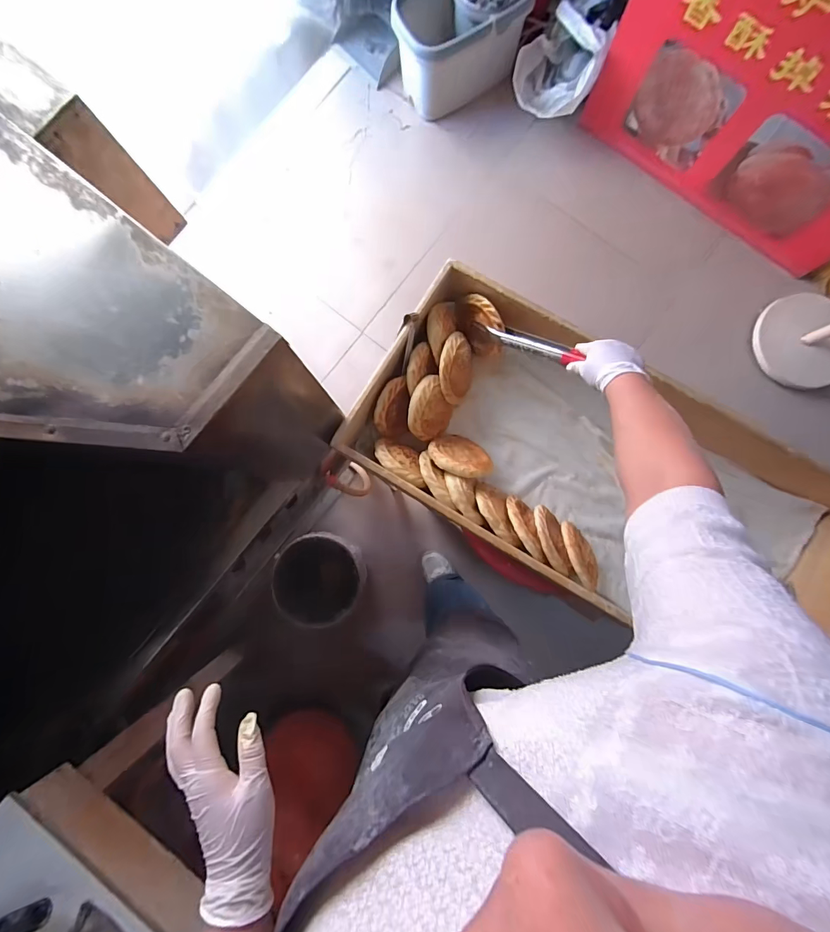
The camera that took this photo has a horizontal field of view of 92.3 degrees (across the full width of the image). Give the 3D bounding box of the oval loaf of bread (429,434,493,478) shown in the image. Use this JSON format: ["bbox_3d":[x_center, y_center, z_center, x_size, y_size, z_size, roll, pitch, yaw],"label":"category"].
[{"bbox_3d":[0.088,-0.018,0.760,0.128,0.102,0.085,23,86,3],"label":"oval loaf of bread"}]

